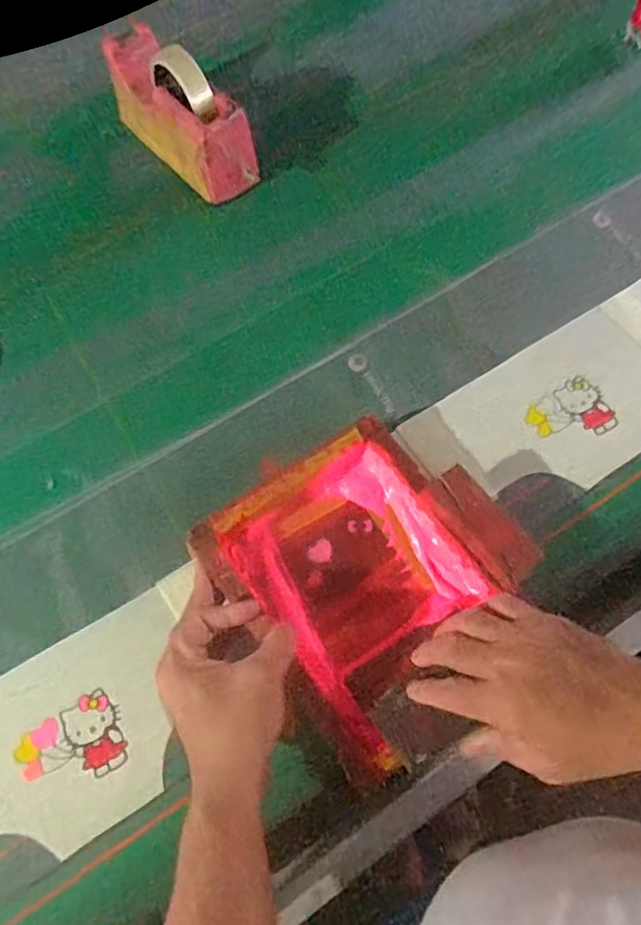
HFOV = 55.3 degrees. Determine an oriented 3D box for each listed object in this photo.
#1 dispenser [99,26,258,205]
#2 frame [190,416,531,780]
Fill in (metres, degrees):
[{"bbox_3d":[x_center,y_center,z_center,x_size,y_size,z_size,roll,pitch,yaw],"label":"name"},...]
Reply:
[{"bbox_3d":[-0.161,-0.402,0.703,0.077,0.125,0.206,-40,71,-15],"label":"dispenser"},{"bbox_3d":[0.048,0.098,0.522,0.225,0.059,0.249,-35,70,-14],"label":"frame"}]

